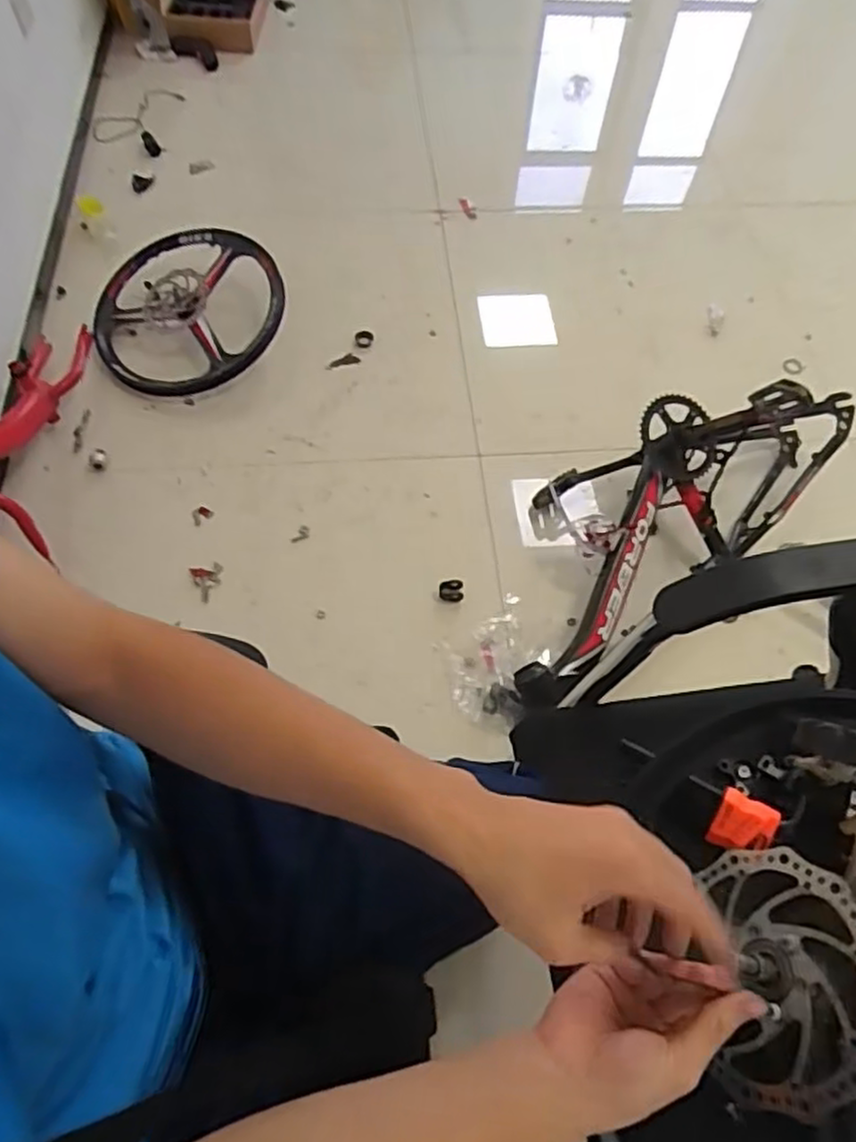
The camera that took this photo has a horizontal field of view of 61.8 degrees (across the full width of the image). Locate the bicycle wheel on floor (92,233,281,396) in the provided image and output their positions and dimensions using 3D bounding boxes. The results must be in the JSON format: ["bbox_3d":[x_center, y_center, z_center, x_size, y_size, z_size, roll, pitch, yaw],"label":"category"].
[{"bbox_3d":[-0.513,-0.560,1.527,0.410,0.151,0.389,-4,61,-2],"label":"bicycle wheel on floor"}]

